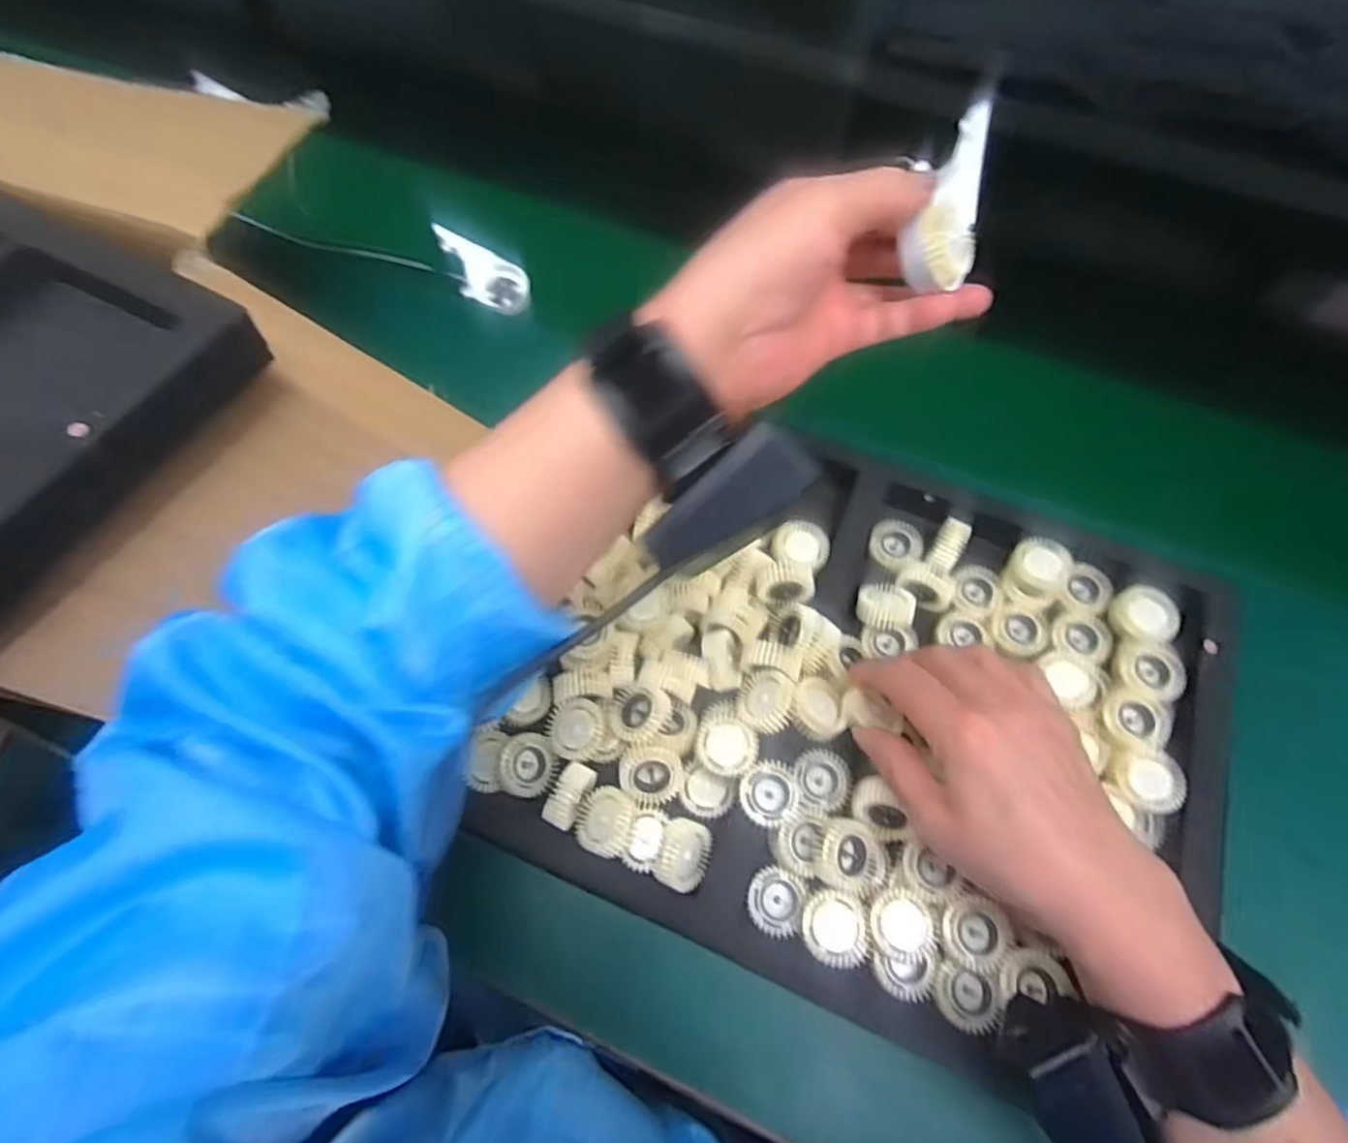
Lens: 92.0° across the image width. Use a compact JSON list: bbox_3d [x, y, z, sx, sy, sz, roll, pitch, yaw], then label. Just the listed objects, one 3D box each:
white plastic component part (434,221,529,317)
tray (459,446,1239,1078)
[{"bbox_3d":[-0.160,-0.244,0.541,0.081,0.028,0.052,13,67,-13],"label":"white plastic component part"},{"bbox_3d":[0.102,0.063,0.355,0.362,0.031,0.290,22,67,9],"label":"tray"}]

